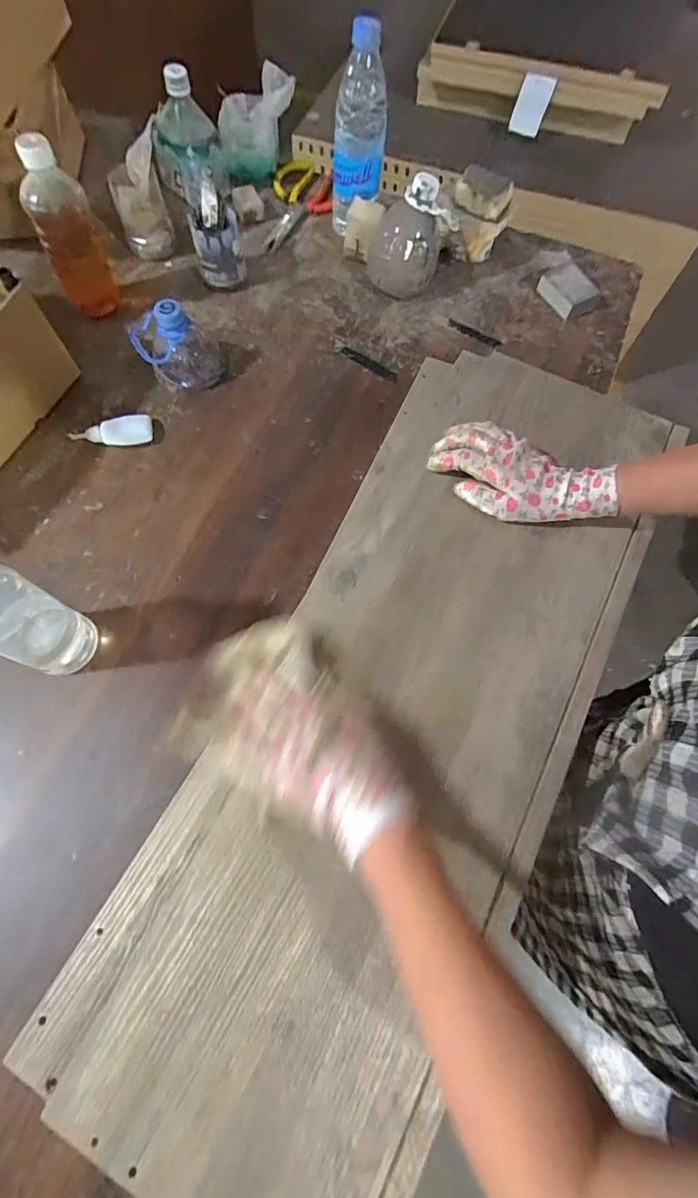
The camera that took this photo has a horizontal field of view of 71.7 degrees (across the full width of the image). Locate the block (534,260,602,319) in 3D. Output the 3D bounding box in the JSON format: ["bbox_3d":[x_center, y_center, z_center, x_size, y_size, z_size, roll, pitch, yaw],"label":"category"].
[{"bbox_3d":[0.303,-0.428,0.663,0.061,0.019,0.075,-31,73,-12],"label":"block"}]

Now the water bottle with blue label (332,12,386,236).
[{"bbox_3d":[0.013,-0.591,0.635,0.070,0.209,0.061,2,70,1],"label":"water bottle with blue label"}]

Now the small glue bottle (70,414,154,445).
[{"bbox_3d":[-0.280,-0.196,0.572,0.091,0.016,0.040,-13,70,-6],"label":"small glue bottle"}]

